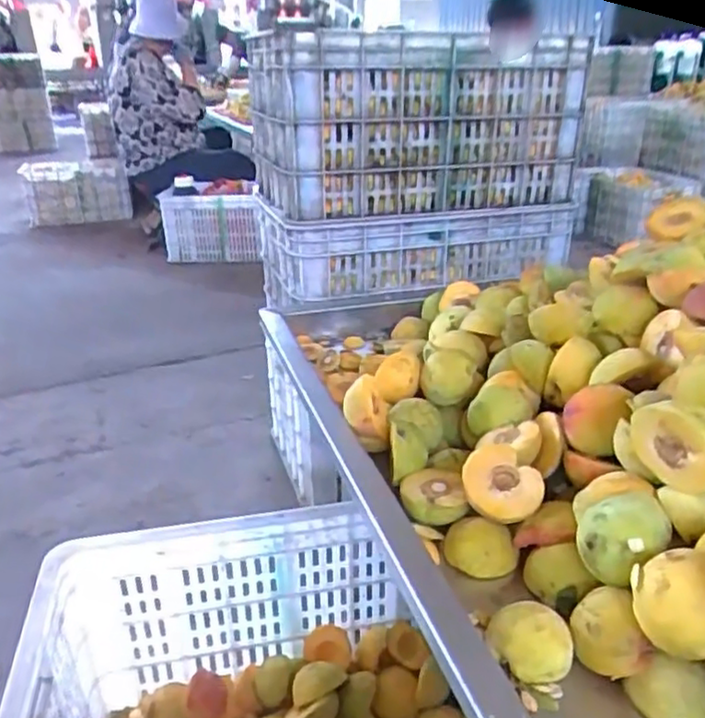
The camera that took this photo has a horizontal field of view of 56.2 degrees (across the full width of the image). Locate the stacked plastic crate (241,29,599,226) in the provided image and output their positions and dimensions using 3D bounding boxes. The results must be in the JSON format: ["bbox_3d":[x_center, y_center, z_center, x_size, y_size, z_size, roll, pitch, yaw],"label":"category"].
[{"bbox_3d":[0.095,-0.402,1.121,0.510,0.262,0.273,-9,25,-17],"label":"stacked plastic crate"}]

